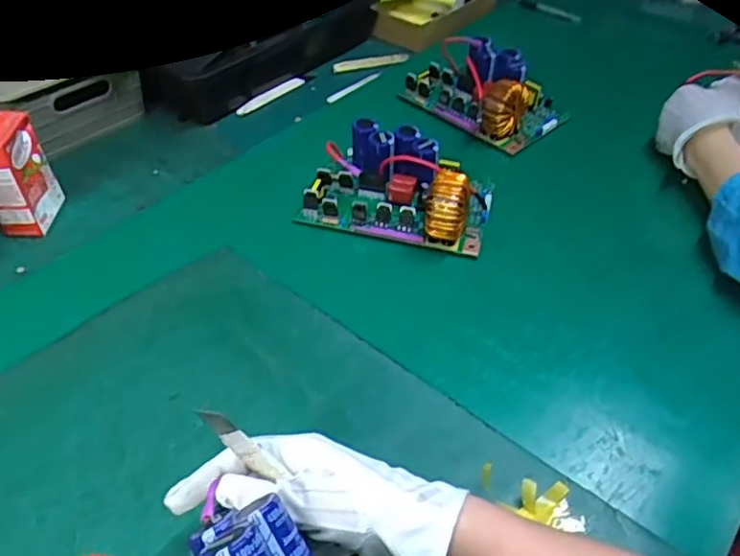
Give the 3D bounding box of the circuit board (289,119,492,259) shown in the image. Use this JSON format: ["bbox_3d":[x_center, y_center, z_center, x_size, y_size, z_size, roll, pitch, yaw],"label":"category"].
[{"bbox_3d":[0.036,-0.102,0.651,0.191,0.061,0.130,16,47,14],"label":"circuit board"}]

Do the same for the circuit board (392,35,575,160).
[{"bbox_3d":[0.152,-0.251,0.800,0.127,0.064,0.191,-33,55,-29],"label":"circuit board"}]

